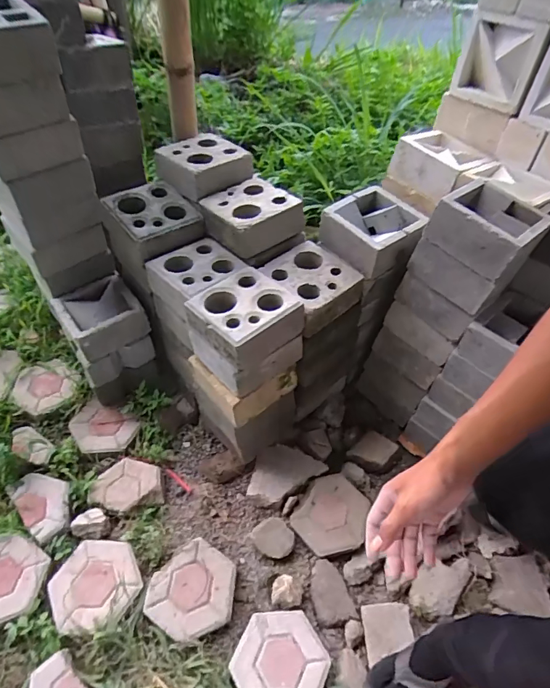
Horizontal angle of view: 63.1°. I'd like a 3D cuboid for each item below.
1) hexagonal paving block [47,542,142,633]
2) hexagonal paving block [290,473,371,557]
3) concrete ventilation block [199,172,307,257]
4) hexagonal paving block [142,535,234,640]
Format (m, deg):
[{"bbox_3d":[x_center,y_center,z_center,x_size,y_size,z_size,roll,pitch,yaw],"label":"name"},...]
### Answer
[{"bbox_3d":[-0.426,0.561,1.061,0.200,0.036,0.212,-21,54,-21],"label":"hexagonal paving block"},{"bbox_3d":[0.154,0.454,1.188,0.196,0.033,0.183,-38,59,-21],"label":"hexagonal paving block"},{"bbox_3d":[-0.071,-0.345,1.180,0.218,0.087,0.222,-27,56,-26],"label":"concrete ventilation block"},{"bbox_3d":[-0.188,0.581,1.059,0.198,0.048,0.199,29,53,19],"label":"hexagonal paving block"}]

